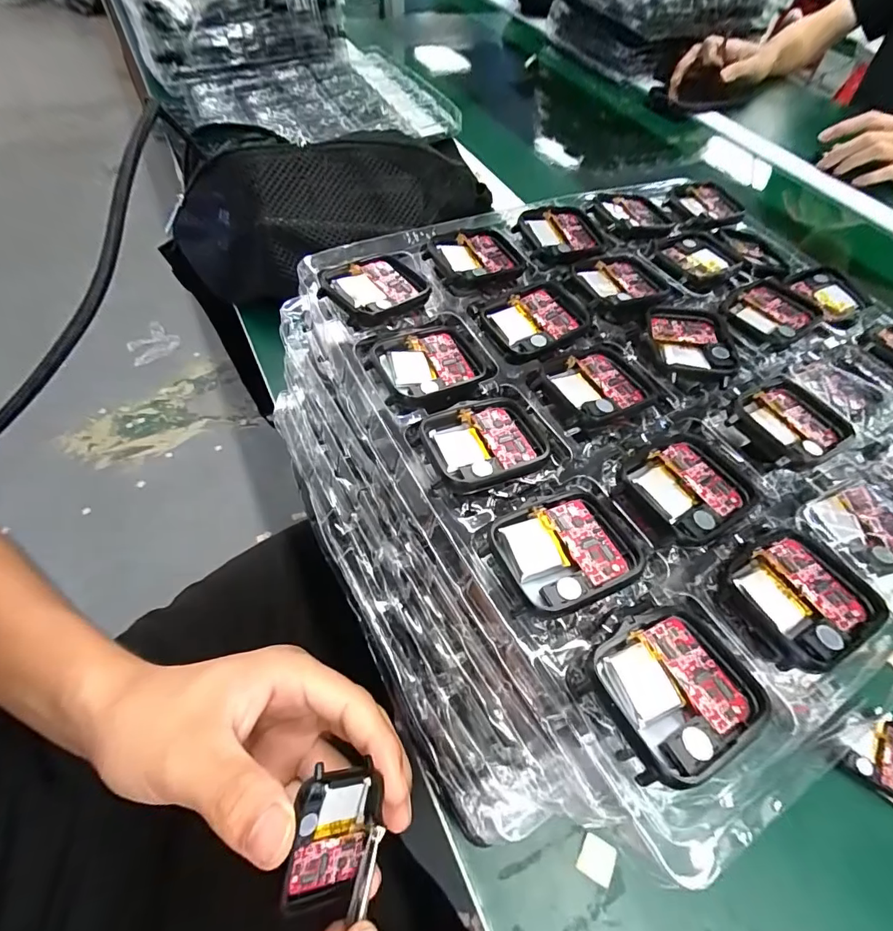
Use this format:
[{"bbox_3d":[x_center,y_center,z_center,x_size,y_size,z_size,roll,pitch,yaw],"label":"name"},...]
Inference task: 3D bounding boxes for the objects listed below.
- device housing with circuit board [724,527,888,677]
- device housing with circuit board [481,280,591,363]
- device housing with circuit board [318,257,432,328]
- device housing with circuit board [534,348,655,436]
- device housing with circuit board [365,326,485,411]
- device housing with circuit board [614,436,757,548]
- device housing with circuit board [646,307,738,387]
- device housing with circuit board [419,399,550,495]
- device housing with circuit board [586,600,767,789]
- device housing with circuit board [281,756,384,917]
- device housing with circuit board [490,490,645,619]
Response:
[{"bbox_3d":[0.114,0.041,0.142,0.048,0.007,0.037,-19,61,-16],"label":"device housing with circuit board"},{"bbox_3d":[0.043,-0.068,0.208,0.046,0.006,0.038,-20,62,-16],"label":"device housing with circuit board"},{"bbox_3d":[-0.034,-0.084,0.211,0.045,0.009,0.037,-33,66,-22],"label":"device housing with circuit board"},{"bbox_3d":[0.062,-0.033,0.187,0.048,0.007,0.037,-23,62,-18],"label":"device housing with circuit board"},{"bbox_3d":[-0.007,-0.041,0.193,0.046,0.005,0.044,-16,61,-14],"label":"device housing with circuit board"},{"bbox_3d":[0.085,0.009,0.159,0.048,0.005,0.037,-19,61,-16],"label":"device housing with circuit board"},{"bbox_3d":[0.112,-0.057,0.205,0.037,0.005,0.048,9,58,1],"label":"device housing with circuit board"},{"bbox_3d":[0.015,-0.010,0.170,0.045,0.008,0.038,-21,62,-17],"label":"device housing with circuit board"},{"bbox_3d":[0.064,0.060,0.125,0.045,0.009,0.039,-19,61,-15],"label":"device housing with circuit board"},{"bbox_3d":[-0.043,0.142,0.171,0.037,0.006,0.045,17,75,-42],"label":"device housing with circuit board"},{"bbox_3d":[0.039,0.027,0.147,0.043,0.010,0.038,-13,60,-12],"label":"device housing with circuit board"}]

